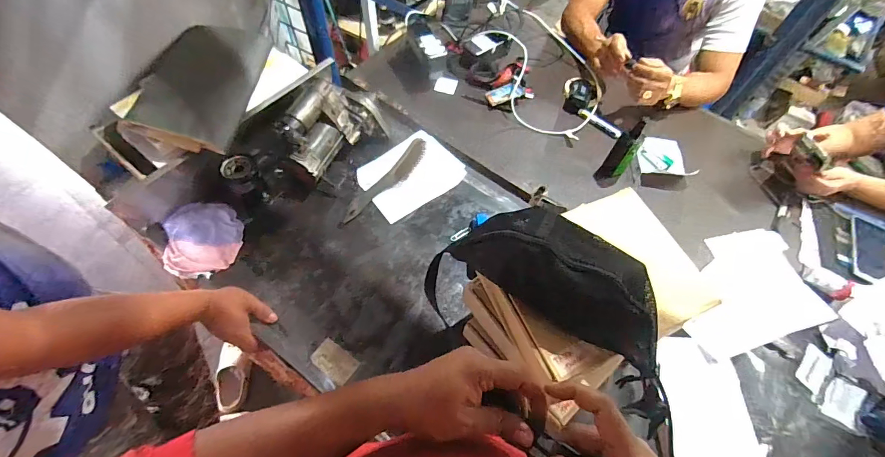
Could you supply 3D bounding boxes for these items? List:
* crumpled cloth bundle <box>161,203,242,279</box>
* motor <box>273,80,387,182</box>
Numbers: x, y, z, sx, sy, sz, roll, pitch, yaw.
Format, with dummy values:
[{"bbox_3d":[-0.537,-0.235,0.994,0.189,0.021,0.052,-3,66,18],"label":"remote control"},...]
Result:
[{"bbox_3d":[-0.455,0.021,0.762,0.136,0.035,0.155,-9,62,-8],"label":"crumpled cloth bundle"},{"bbox_3d":[-0.221,-0.219,0.817,0.111,0.119,0.231,40,66,18],"label":"motor"}]

